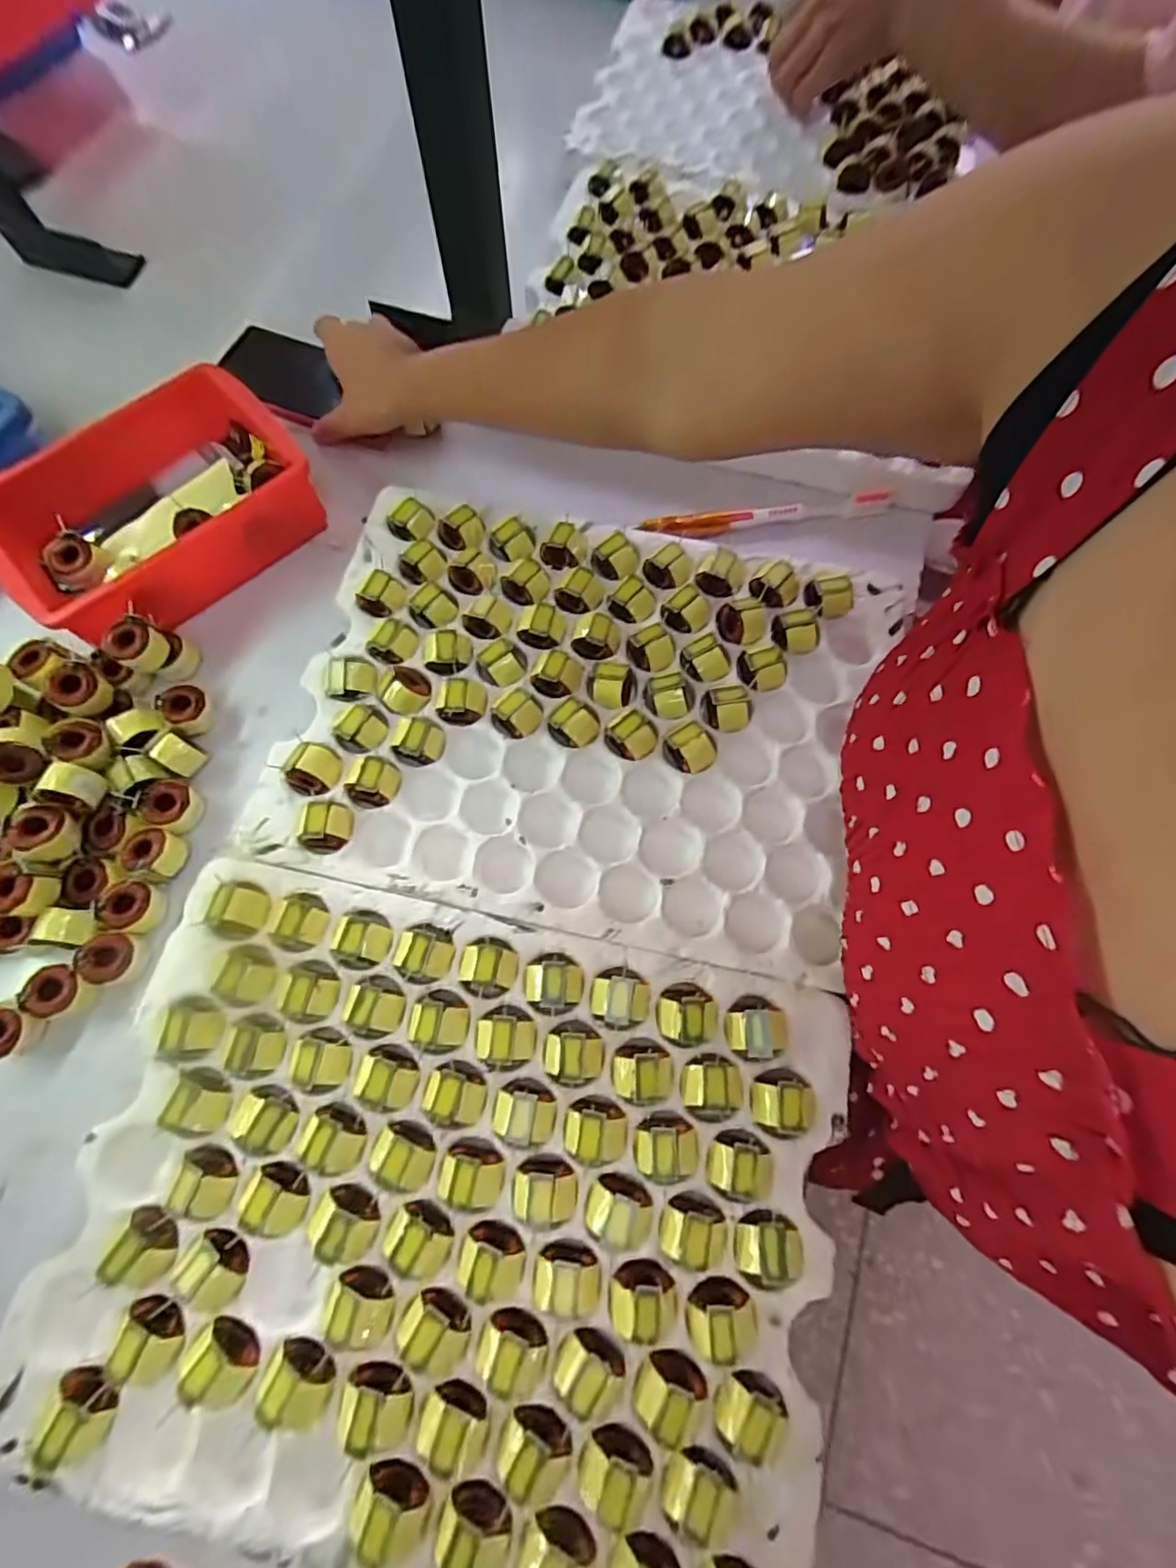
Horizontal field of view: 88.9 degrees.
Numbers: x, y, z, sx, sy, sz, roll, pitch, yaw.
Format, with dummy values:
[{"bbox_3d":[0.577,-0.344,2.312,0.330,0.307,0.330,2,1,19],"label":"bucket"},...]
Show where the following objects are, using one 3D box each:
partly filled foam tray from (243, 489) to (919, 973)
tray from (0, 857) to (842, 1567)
[{"bbox_3d":[0.001,-0.051,0.403,0.386,0.041,0.293,15,72,4],"label":"partly filled foam tray"},{"bbox_3d":[-0.071,0.212,0.310,0.364,0.045,0.280,12,72,4],"label":"tray"}]

